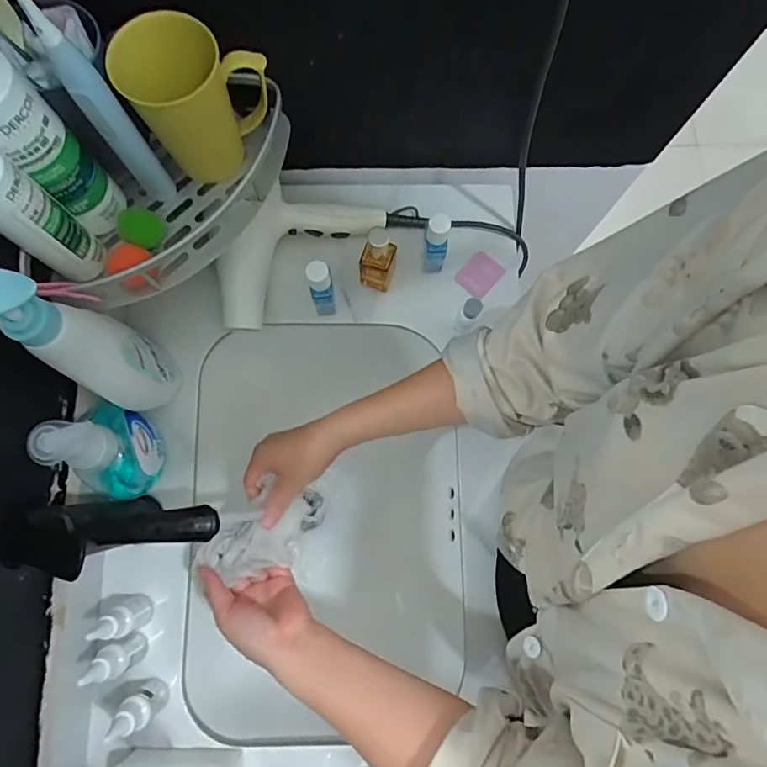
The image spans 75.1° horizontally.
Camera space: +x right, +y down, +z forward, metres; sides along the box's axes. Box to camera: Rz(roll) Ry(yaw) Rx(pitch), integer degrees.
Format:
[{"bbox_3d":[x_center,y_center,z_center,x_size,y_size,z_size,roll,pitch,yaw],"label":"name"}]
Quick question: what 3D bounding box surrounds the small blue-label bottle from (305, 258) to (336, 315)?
[{"bbox_3d":[-0.066,-0.100,0.536,0.024,0.082,0.030,-5,79,-1],"label":"small blue-label bottle"}]

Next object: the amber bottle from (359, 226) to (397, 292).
[{"bbox_3d":[-0.007,-0.134,0.536,0.032,0.100,0.032,19,79,4],"label":"amber bottle"}]

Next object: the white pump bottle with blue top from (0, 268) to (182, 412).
[{"bbox_3d":[-0.247,-0.029,0.423,0.067,0.245,0.060,33,81,6],"label":"white pump bottle with blue top"}]

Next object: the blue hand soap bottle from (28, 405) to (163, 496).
[{"bbox_3d":[-0.259,0.061,0.460,0.051,0.145,0.085,-15,79,-3],"label":"blue hand soap bottle"}]

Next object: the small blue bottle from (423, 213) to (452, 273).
[{"bbox_3d":[0.058,-0.153,0.552,0.024,0.076,0.031,6,79,1],"label":"small blue bottle"}]

